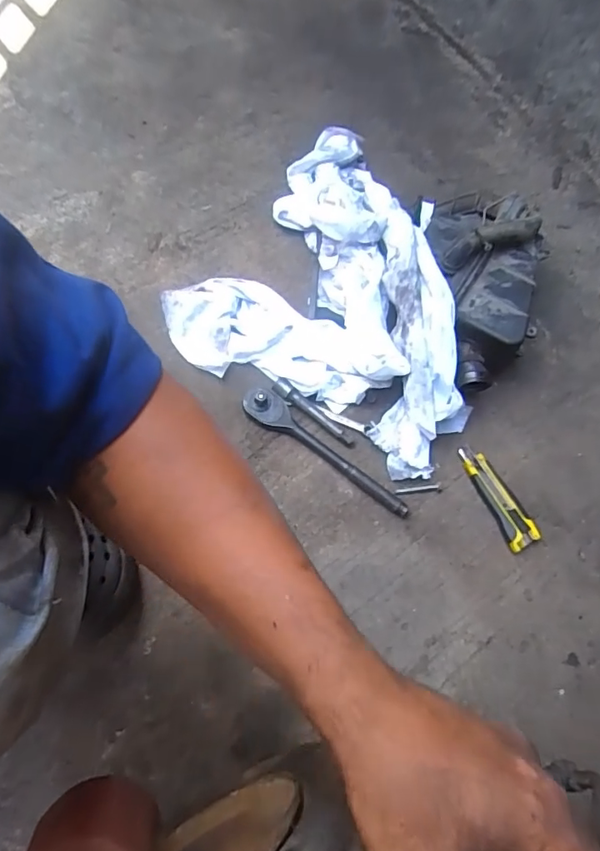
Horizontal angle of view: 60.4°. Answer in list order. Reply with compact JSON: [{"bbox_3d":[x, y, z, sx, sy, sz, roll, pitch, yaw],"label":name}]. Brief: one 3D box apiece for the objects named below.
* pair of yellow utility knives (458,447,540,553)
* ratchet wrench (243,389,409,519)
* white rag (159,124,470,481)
[{"bbox_3d":[0.250,0.088,0.655,0.038,0.020,0.137,-23,73,-8],"label":"pair of yellow utility knives"},{"bbox_3d":[0.036,0.029,0.647,0.247,0.028,0.045,33,69,6],"label":"ratchet wrench"},{"bbox_3d":[0.089,-0.192,0.699,0.414,0.092,0.422,35,74,10],"label":"white rag"}]

